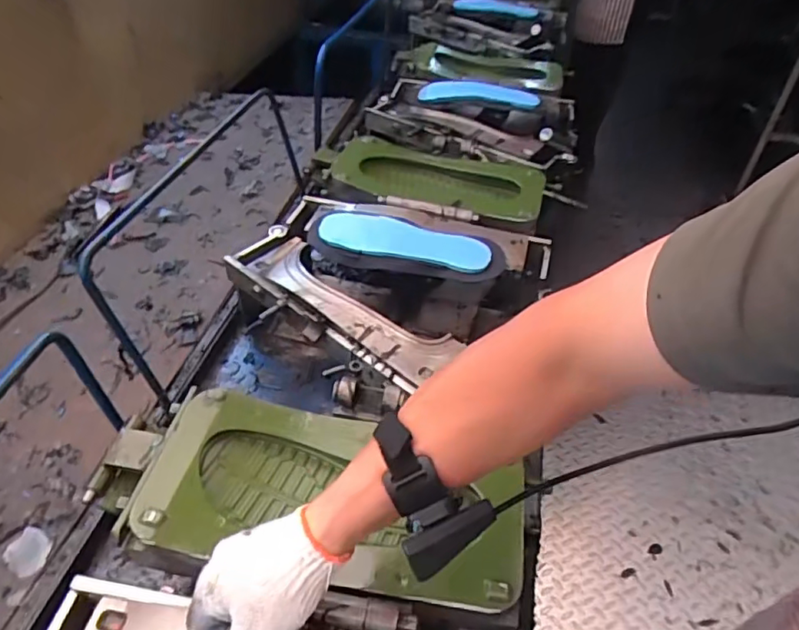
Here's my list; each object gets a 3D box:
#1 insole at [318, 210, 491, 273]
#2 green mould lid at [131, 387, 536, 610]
[{"bbox_3d":[0.006,-0.109,0.821,0.246,0.015,0.096,15,47,10],"label":"insole"},{"bbox_3d":[-0.056,0.168,0.540,0.339,0.048,0.164,8,46,4],"label":"green mould lid"}]

